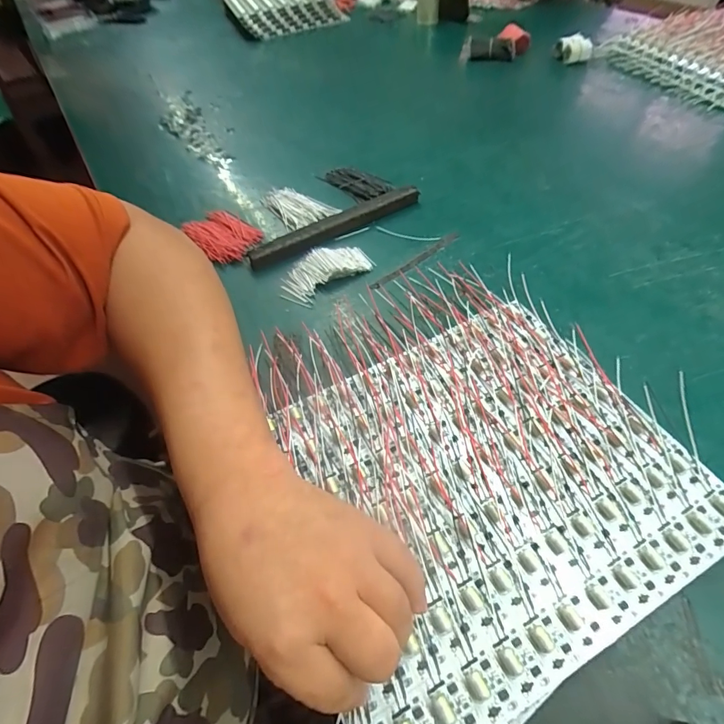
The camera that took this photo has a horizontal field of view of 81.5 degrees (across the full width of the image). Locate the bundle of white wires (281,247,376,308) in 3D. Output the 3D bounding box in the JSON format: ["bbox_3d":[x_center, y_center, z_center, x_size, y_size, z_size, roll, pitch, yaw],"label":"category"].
[{"bbox_3d":[-0.042,-0.104,0.467,0.104,0.016,0.056,-35,58,-23],"label":"bundle of white wires"}]

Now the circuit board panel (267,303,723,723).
[{"bbox_3d":[0.082,0.081,0.308,0.281,0.010,0.244,-25,55,-17],"label":"circuit board panel"}]

